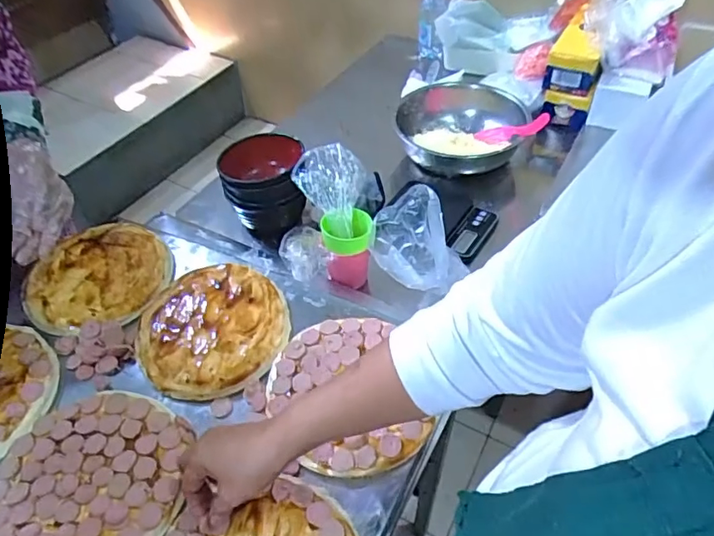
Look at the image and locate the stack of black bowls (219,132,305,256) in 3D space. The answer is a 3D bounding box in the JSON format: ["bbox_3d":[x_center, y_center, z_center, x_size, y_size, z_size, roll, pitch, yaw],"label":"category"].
[{"bbox_3d":[-0.153,-0.136,0.898,0.136,0.121,0.167,-13,54,-10],"label":"stack of black bowls"}]

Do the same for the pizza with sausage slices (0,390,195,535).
[{"bbox_3d":[-0.283,0.222,0.562,0.189,0.020,0.191,0,53,0],"label":"pizza with sausage slices"}]

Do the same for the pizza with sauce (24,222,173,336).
[{"bbox_3d":[-0.367,0.005,0.761,0.189,0.022,0.191,-10,54,-8],"label":"pizza with sauce"}]

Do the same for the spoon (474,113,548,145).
[{"bbox_3d":[0.290,-0.252,0.975,0.035,0.038,0.140,-46,26,-28],"label":"spoon"}]

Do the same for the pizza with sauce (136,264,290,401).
[{"bbox_3d":[-0.185,0.075,0.682,0.189,0.022,0.178,0,53,0],"label":"pizza with sauce"}]

